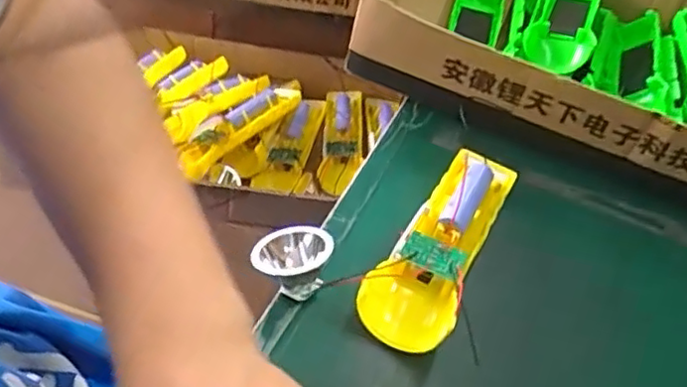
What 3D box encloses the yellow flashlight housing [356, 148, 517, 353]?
[{"bbox_3d":[0.065,0.026,0.398,0.051,0.031,0.164,27,47,15],"label":"yellow flashlight housing"}]

